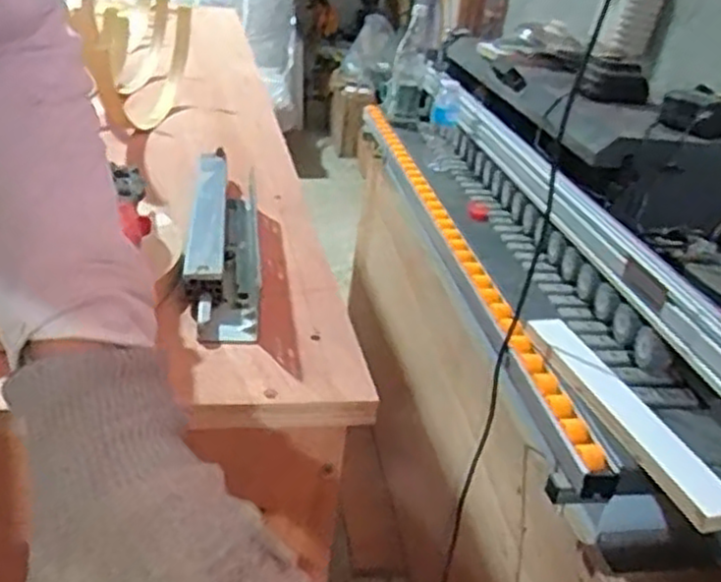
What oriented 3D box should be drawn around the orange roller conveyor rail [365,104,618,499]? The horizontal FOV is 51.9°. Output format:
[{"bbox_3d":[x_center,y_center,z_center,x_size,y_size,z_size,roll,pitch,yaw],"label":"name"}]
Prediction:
[{"bbox_3d":[0.140,-0.147,1.426,0.052,0.058,1.487,2,27,-11],"label":"orange roller conveyor rail"}]

